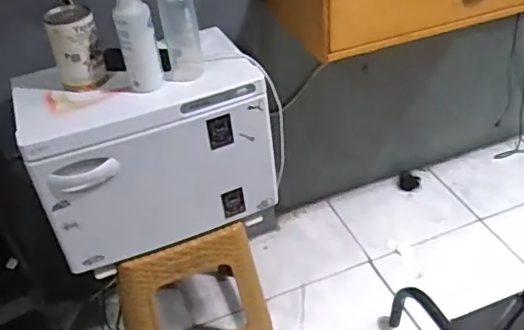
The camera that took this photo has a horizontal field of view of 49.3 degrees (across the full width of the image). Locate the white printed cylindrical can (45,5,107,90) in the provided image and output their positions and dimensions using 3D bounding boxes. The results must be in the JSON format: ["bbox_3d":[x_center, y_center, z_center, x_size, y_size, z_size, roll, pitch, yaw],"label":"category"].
[{"bbox_3d":[-0.349,-0.220,1.075,0.084,0.138,0.085,-4,40,3],"label":"white printed cylindrical can"}]

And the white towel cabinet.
[{"bbox_3d":[-0.228,-0.038,1.194,0.449,0.310,0.272,-18,41,-13],"label":"white towel cabinet"}]

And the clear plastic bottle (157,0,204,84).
[{"bbox_3d":[-0.155,-0.254,1.065,0.073,0.195,0.051,-8,40,-1],"label":"clear plastic bottle"}]

